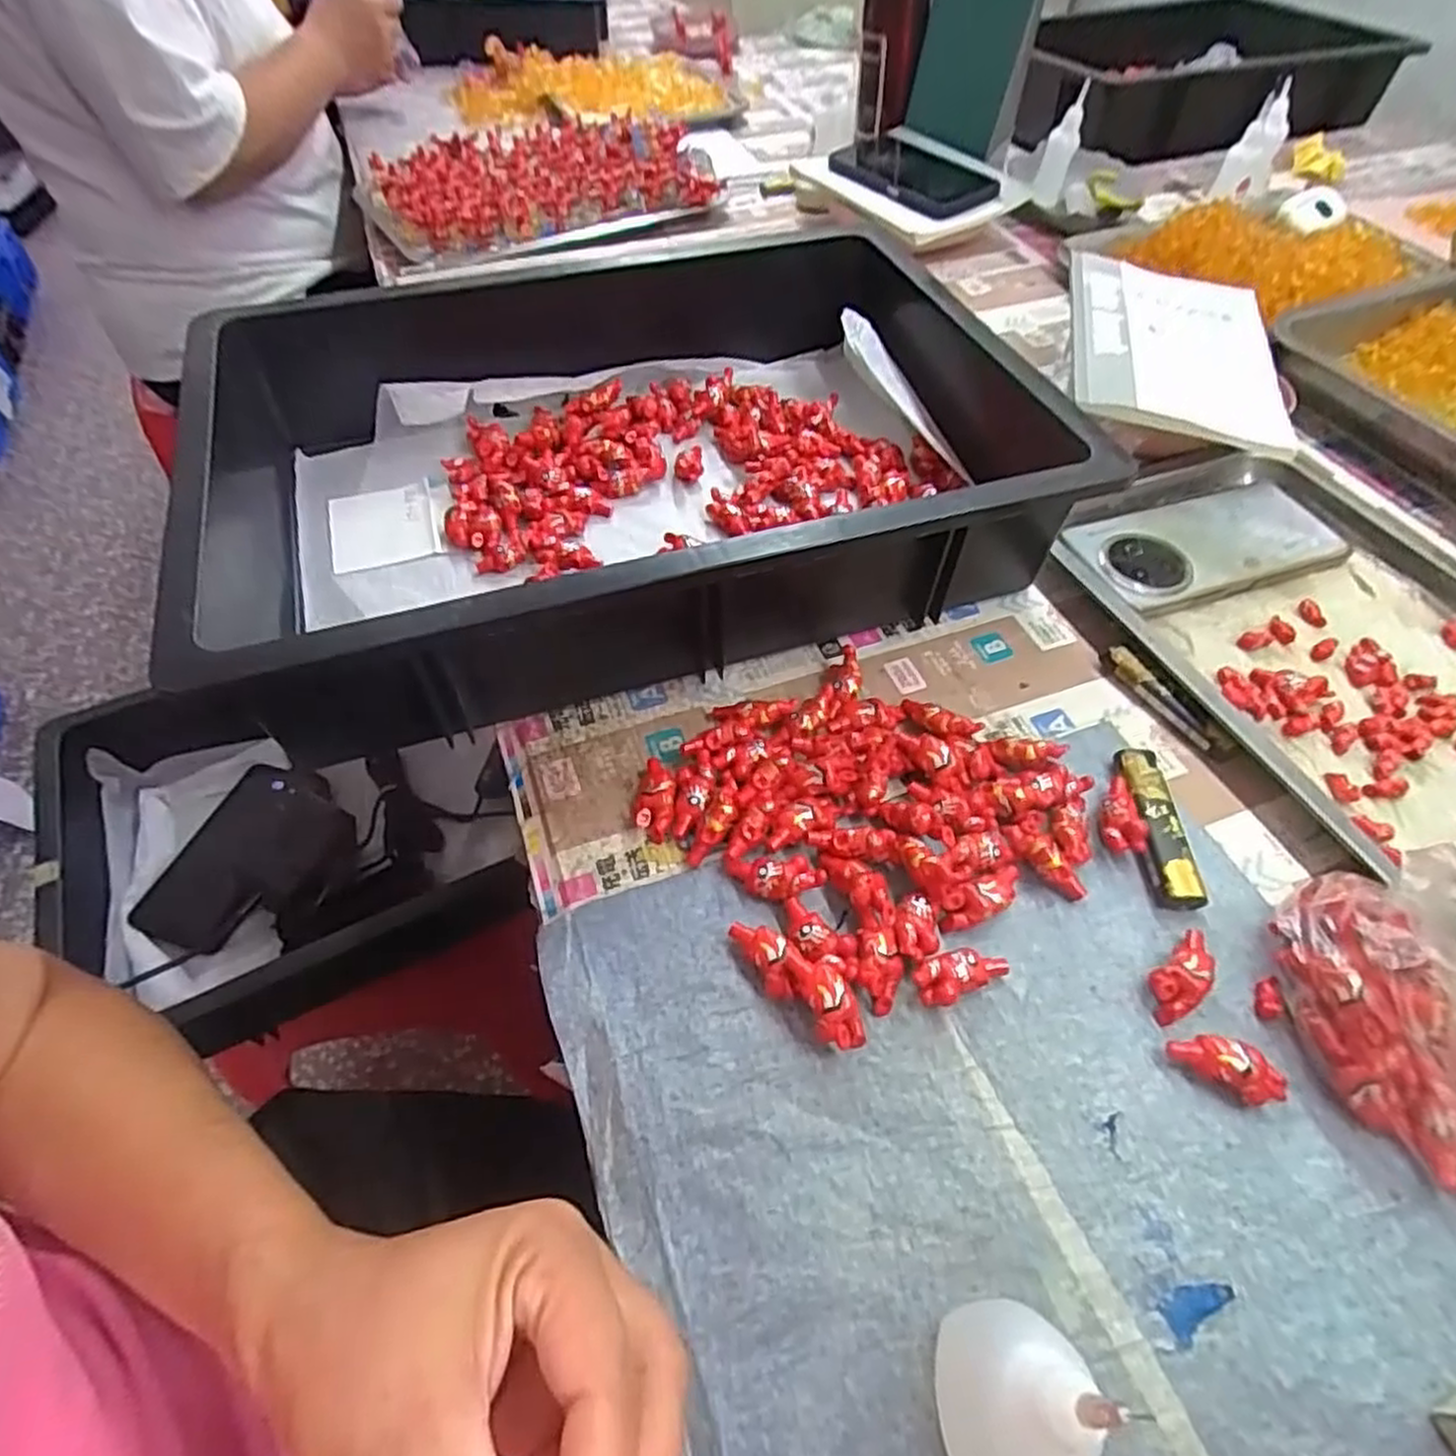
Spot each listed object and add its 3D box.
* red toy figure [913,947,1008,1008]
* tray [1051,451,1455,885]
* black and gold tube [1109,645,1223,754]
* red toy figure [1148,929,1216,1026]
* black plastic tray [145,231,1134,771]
[{"bbox_3d":[0.094,0.099,0.321,0.040,0.017,0.017,-20,55,-14],"label":"red toy figure"},{"bbox_3d":[0.342,-0.054,0.436,0.236,0.019,0.287,-18,55,-13],"label":"tray"},{"bbox_3d":[0.227,-0.015,0.413,0.011,0.014,0.071,-24,56,-17],"label":"black and gold tube"},{"bbox_3d":[0.186,0.101,0.321,0.042,0.014,0.018,-34,60,-23],"label":"red toy figure"},{"bbox_3d":[-0.062,-0.166,0.476,0.474,0.094,0.334,-16,54,-12],"label":"black plastic tray"}]

